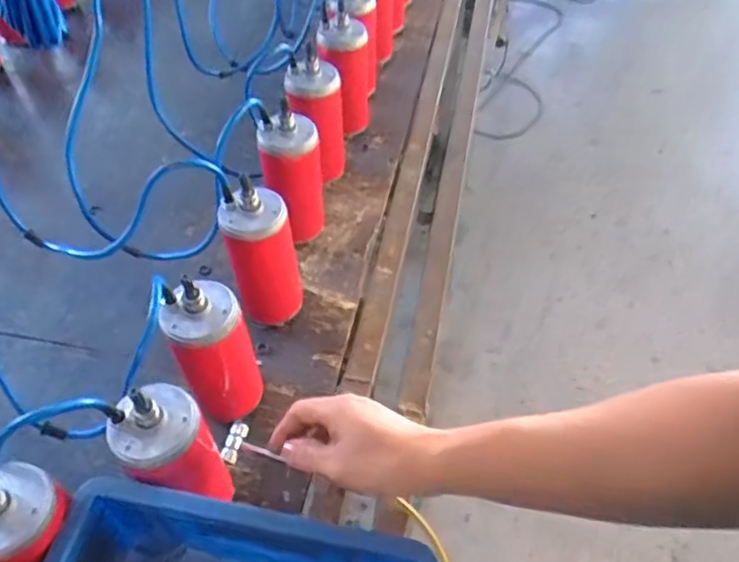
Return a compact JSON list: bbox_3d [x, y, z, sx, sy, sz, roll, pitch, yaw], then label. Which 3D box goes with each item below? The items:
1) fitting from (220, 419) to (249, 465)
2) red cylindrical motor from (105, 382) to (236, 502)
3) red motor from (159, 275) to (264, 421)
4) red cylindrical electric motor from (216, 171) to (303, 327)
[{"bbox_3d":[-0.144,0.173,0.666,0.019,0.013,0.044,14,65,9],"label":"fitting"},{"bbox_3d":[-0.179,0.162,0.574,0.076,0.203,0.070,0,51,0],"label":"red cylindrical motor"},{"bbox_3d":[-0.161,0.070,0.649,0.077,0.200,0.074,0,51,0],"label":"red motor"},{"bbox_3d":[-0.128,-0.029,0.733,0.080,0.187,0.063,1,51,1],"label":"red cylindrical electric motor"}]

